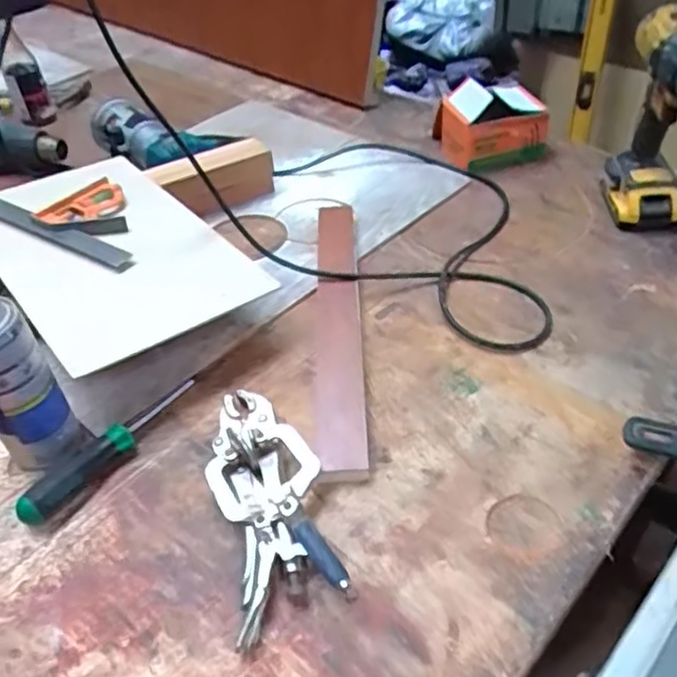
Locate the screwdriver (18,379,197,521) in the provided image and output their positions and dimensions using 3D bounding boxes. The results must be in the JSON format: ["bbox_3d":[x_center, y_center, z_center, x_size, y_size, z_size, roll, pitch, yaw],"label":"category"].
[{"bbox_3d":[-0.209,0.098,0.618,0.025,0.032,0.194,25,51,29],"label":"screwdriver"}]

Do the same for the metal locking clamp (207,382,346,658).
[{"bbox_3d":[-0.062,0.128,0.568,0.088,0.032,0.234,-14,44,-9],"label":"metal locking clamp"}]

